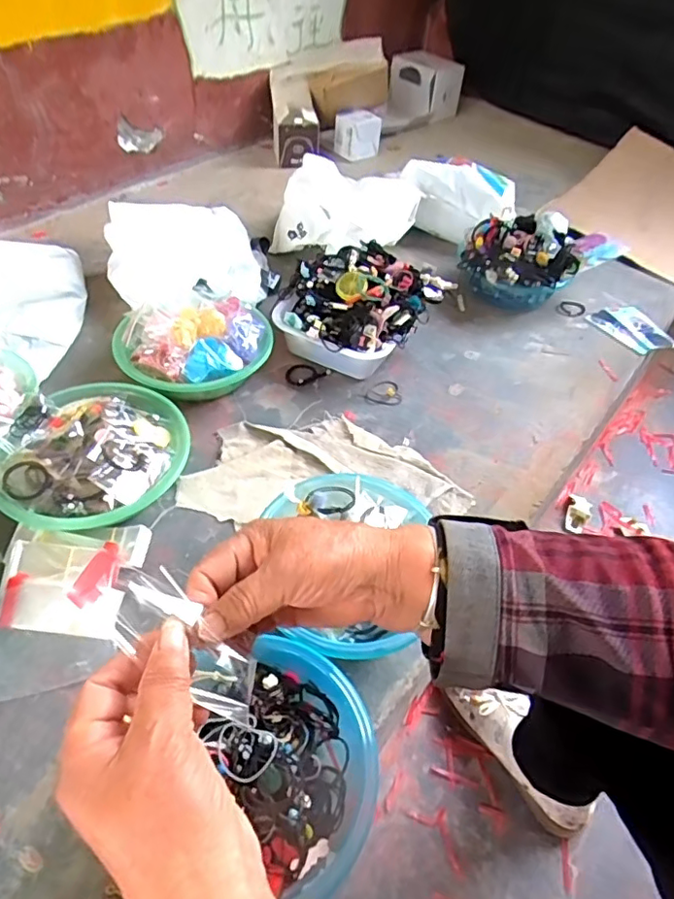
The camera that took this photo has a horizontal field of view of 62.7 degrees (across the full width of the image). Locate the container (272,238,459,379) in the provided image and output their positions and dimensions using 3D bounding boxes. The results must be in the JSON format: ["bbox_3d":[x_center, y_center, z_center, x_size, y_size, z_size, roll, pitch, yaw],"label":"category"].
[{"bbox_3d":[0.032,-0.245,0.953,0.224,0.132,0.244,32,53,22],"label":"container"}]

